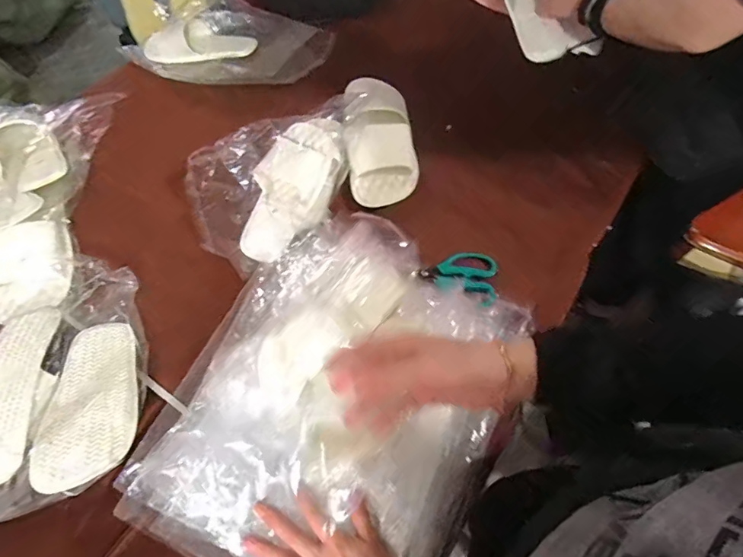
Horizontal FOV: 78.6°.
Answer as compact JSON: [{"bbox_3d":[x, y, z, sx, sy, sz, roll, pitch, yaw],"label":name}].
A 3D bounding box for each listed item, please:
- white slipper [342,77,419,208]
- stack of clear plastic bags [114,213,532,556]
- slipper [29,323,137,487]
[{"bbox_3d":[0.013,-0.256,0.771,0.115,0.066,0.288,-3,60,-1],"label":"white slipper"},{"bbox_3d":[-0.031,0.143,0.556,0.353,0.047,0.451,30,66,5],"label":"stack of clear plastic bags"},{"bbox_3d":[-0.336,0.145,0.550,0.098,0.030,0.229,-17,42,-8],"label":"slipper"}]

